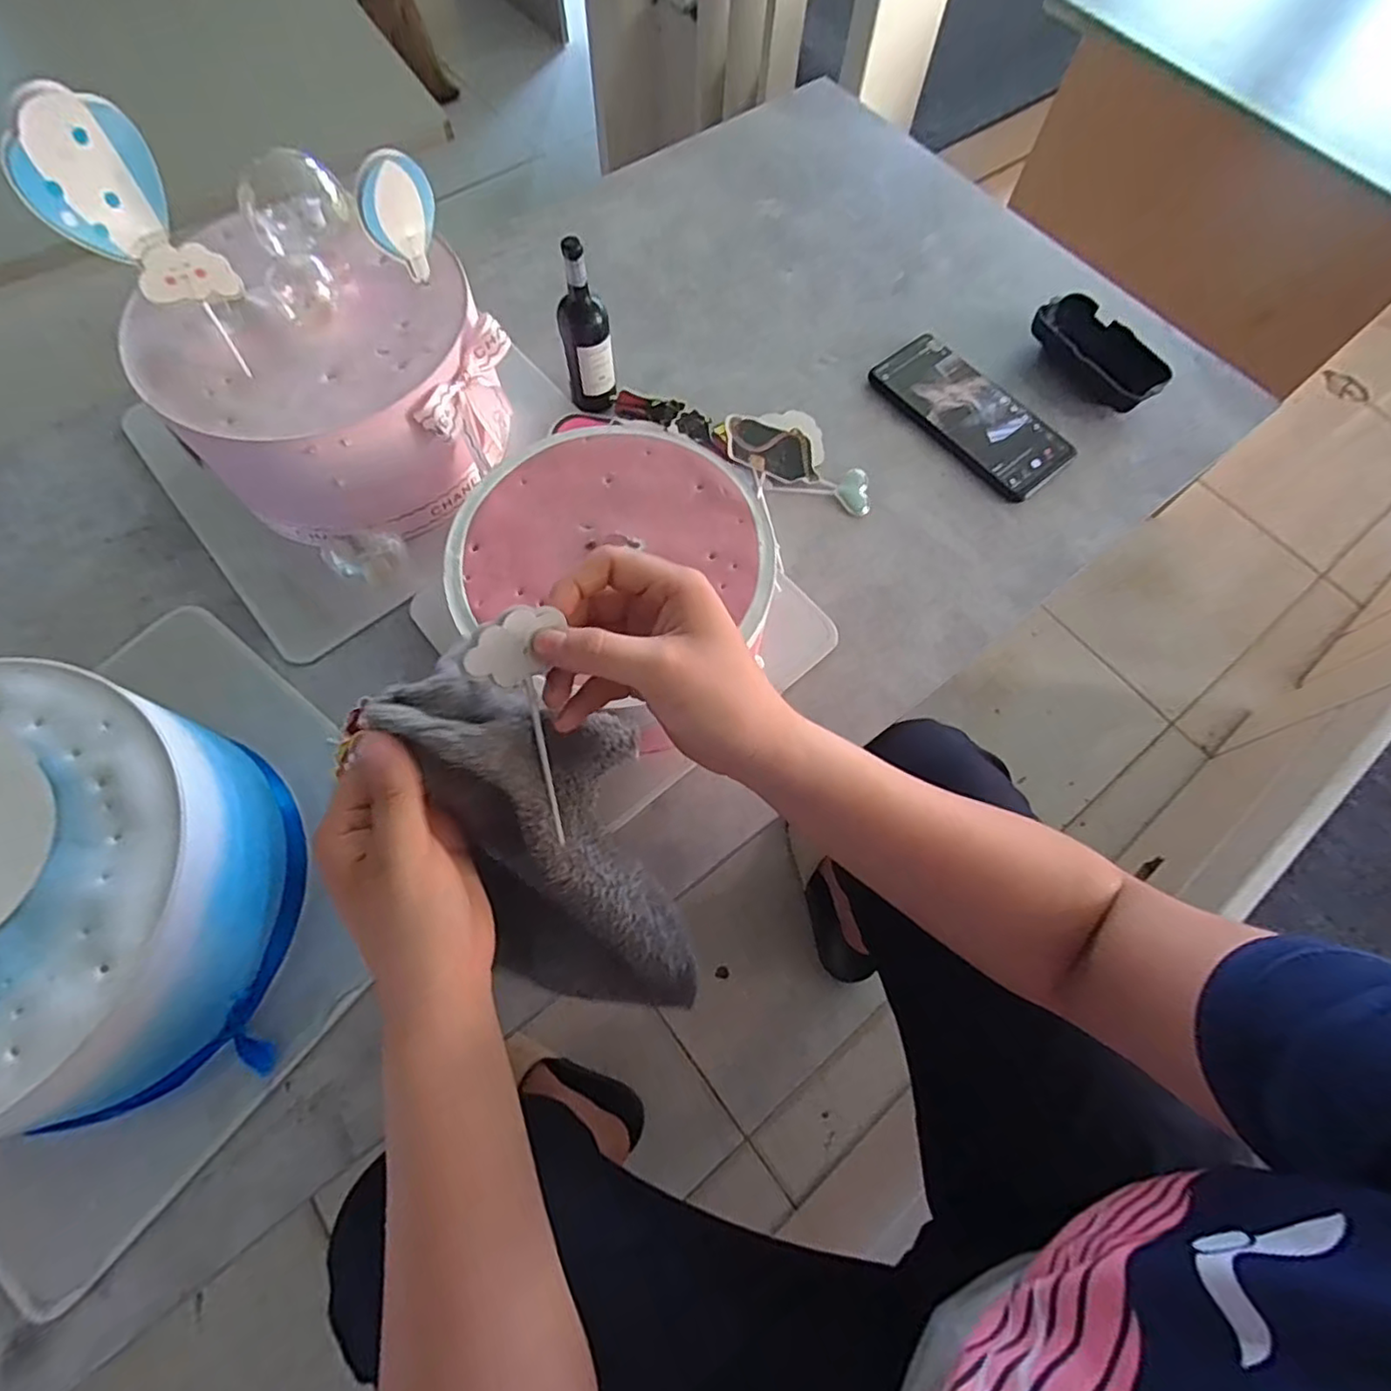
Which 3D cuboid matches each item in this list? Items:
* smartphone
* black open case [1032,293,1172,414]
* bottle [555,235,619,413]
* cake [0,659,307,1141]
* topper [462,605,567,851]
[{"bbox_3d":[0.211,-0.216,0.499,0.071,0.011,0.154,-39,75,-15],"label":"smartphone"},{"bbox_3d":[0.320,-0.272,0.513,0.056,0.025,0.111,-33,74,-13],"label":"black open case"},{"bbox_3d":[-0.075,-0.246,0.447,0.034,0.114,0.027,-10,70,-6],"label":"bottle"},{"bbox_3d":[-0.310,0.097,0.311,0.192,0.107,0.190,0,69,-2],"label":"cake"},{"bbox_3d":[-0.066,0.015,0.269,0.034,0.104,0.010,-10,26,-6],"label":"topper"}]

